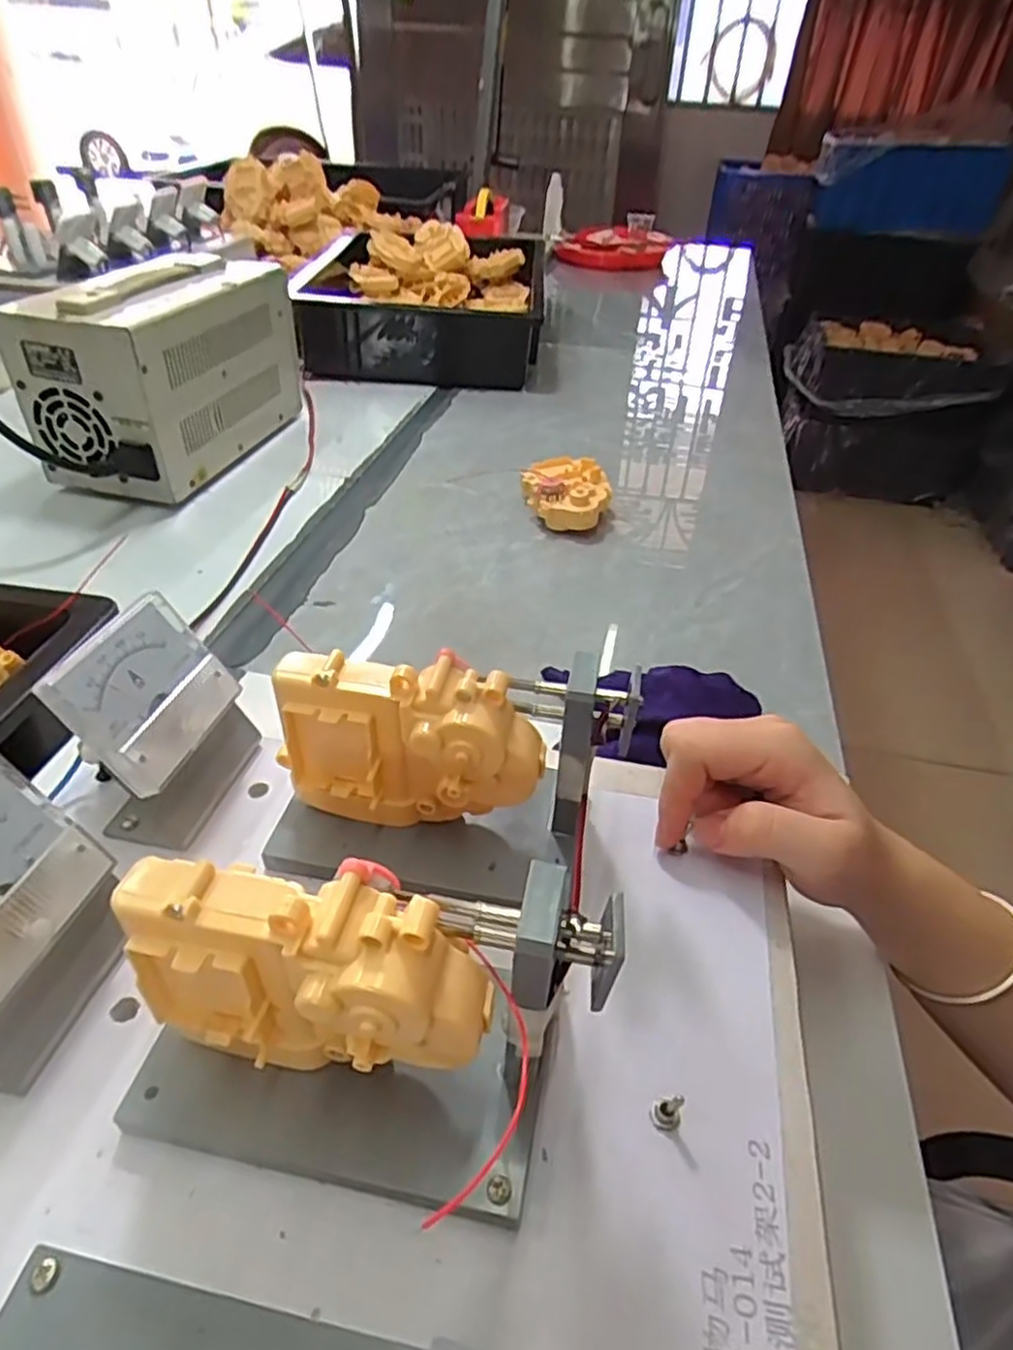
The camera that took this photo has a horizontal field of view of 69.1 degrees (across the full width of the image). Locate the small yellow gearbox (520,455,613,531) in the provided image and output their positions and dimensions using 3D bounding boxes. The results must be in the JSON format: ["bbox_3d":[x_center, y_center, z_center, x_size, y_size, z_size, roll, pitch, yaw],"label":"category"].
[{"bbox_3d":[0.053,-0.162,0.667,0.078,0.041,0.084,5,40,1],"label":"small yellow gearbox"}]

